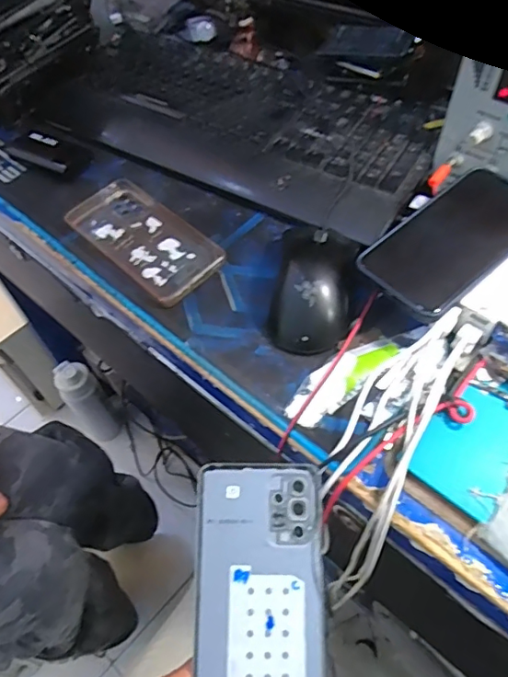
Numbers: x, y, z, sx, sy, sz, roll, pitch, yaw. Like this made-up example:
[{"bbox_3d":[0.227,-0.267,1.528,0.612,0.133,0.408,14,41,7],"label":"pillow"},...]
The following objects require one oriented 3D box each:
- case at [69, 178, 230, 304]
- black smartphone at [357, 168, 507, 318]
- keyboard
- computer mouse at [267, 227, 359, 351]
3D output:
[{"bbox_3d":[-0.105,-0.099,0.491,0.081,0.009,0.167,-40,62,-21],"label":"case"},{"bbox_3d":[0.162,-0.081,0.405,0.153,0.006,0.078,-41,63,-17],"label":"black smartphone"},{"bbox_3d":[-0.035,-0.243,0.568,0.459,0.036,0.181,28,62,21],"label":"keyboard"},{"bbox_3d":[0.050,-0.044,0.425,0.064,0.034,0.112,9,57,10],"label":"computer mouse"}]

